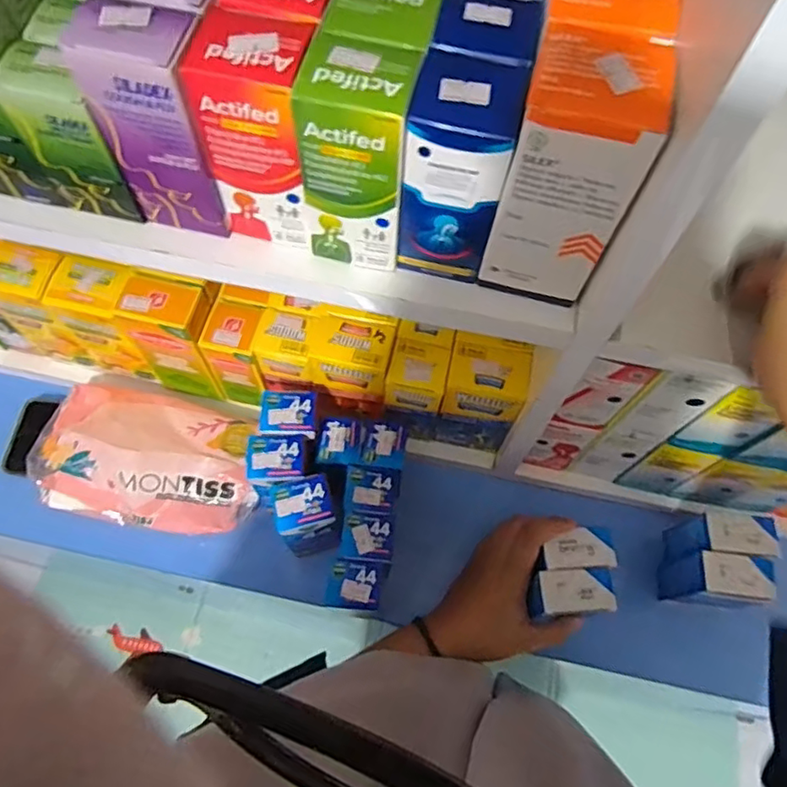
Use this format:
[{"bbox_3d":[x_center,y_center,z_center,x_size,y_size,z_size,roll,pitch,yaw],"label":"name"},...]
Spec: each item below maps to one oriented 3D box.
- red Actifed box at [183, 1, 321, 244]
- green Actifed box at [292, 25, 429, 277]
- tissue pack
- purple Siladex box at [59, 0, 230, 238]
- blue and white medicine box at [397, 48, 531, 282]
[{"bbox_3d":[-0.066,-0.132,0.310,0.051,0.106,0.045,11,66,3],"label":"red Actifed box"},{"bbox_3d":[-0.017,-0.117,0.304,0.052,0.107,0.042,12,66,4],"label":"green Actifed box"},{"bbox_3d":[-0.223,0.058,0.534,0.198,0.050,0.110,9,66,2],"label":"tissue pack"},{"bbox_3d":[-0.118,-0.137,0.308,0.050,0.110,0.037,9,66,2],"label":"purple Siladex box"},{"bbox_3d":[0.032,-0.110,0.300,0.047,0.110,0.040,13,66,4],"label":"blue and white medicine box"}]

